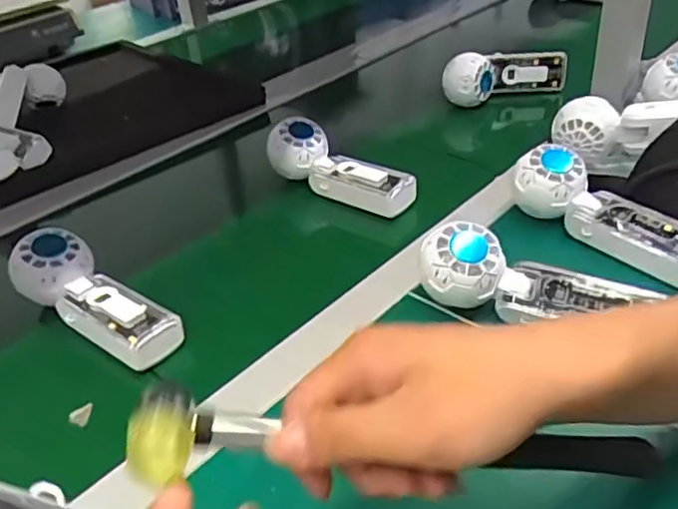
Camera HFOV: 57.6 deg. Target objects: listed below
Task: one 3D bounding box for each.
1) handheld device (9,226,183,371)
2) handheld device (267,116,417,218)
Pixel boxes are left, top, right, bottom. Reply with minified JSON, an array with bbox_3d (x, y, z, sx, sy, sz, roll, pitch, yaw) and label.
[{"bbox_3d":[-0.194,0.039,0.495,0.150,0.071,0.056,18,43,30],"label":"handheld device"},{"bbox_3d":[0.001,-0.090,0.629,0.160,0.057,0.045,19,43,31],"label":"handheld device"}]

